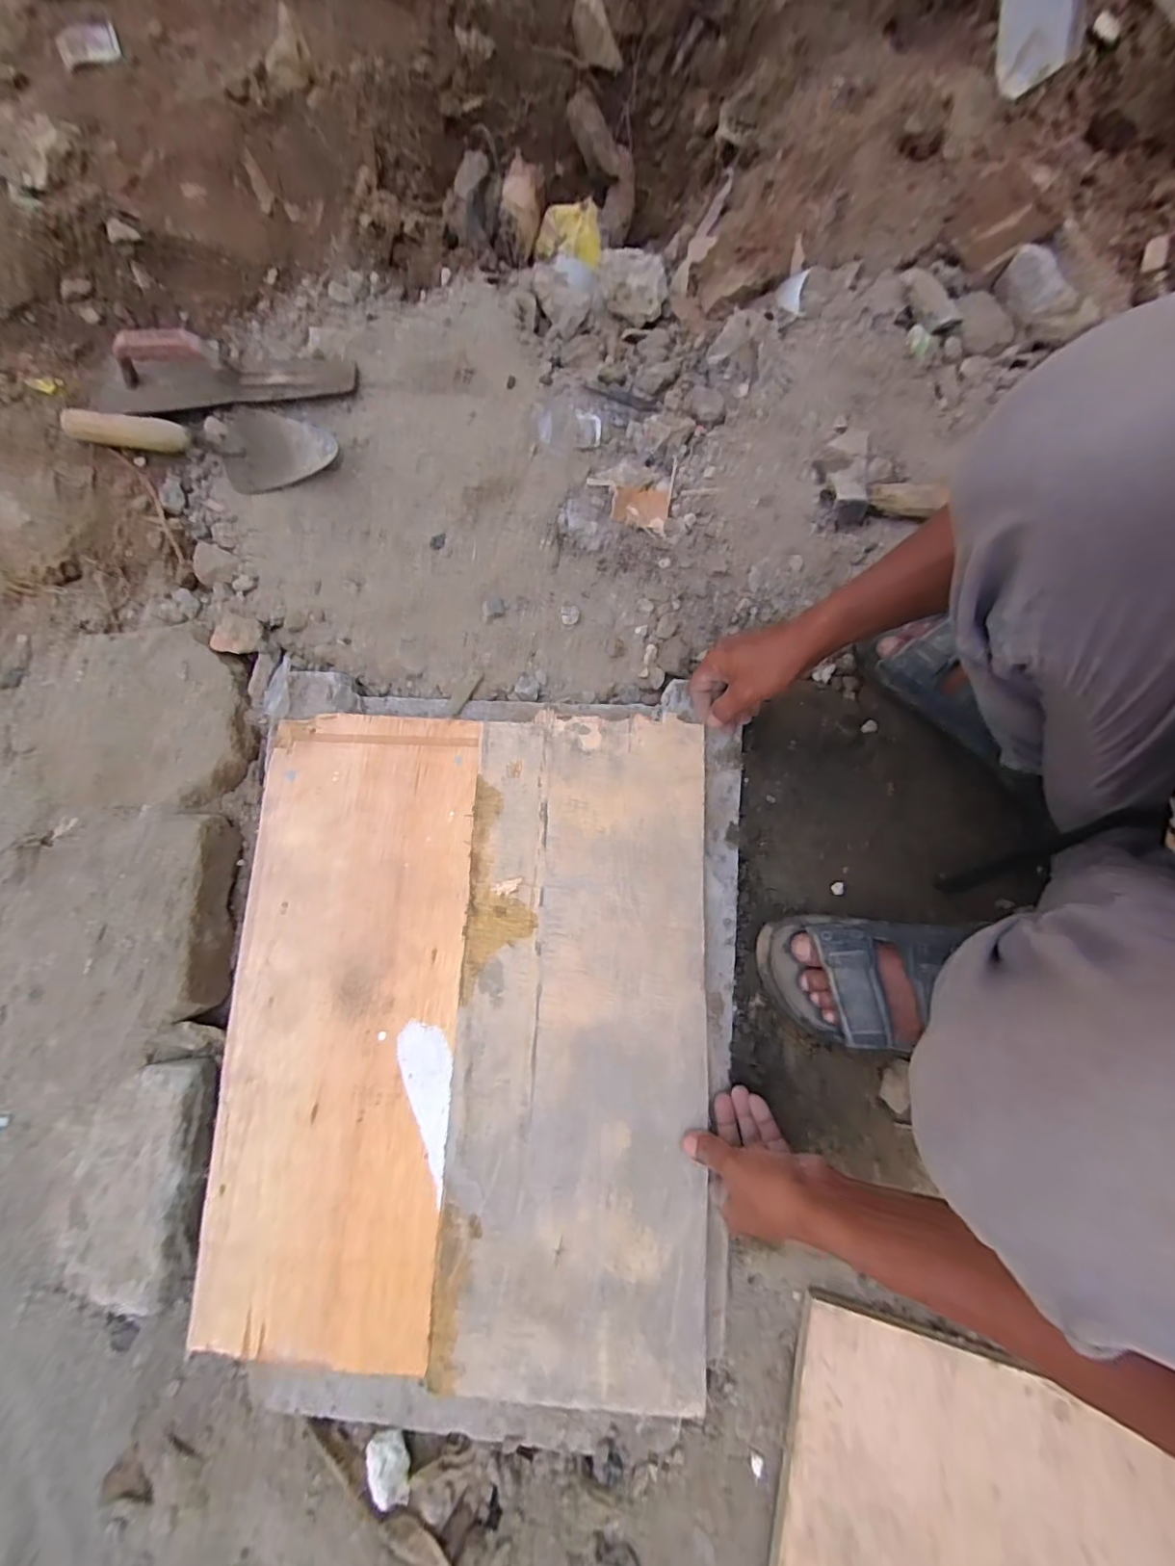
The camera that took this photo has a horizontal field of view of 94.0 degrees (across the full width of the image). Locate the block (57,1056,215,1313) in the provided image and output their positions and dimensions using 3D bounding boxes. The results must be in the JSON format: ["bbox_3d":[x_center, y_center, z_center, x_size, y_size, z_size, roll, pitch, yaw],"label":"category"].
[{"bbox_3d":[-0.408,0.362,0.505,0.096,0.053,0.196,2,80,4],"label":"block"}]

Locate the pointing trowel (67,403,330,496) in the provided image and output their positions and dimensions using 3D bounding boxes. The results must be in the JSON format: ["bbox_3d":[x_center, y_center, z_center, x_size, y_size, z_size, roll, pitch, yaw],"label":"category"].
[{"bbox_3d":[-0.418,-0.392,0.614,0.296,0.054,0.096,8,83,5],"label":"pointing trowel"}]

